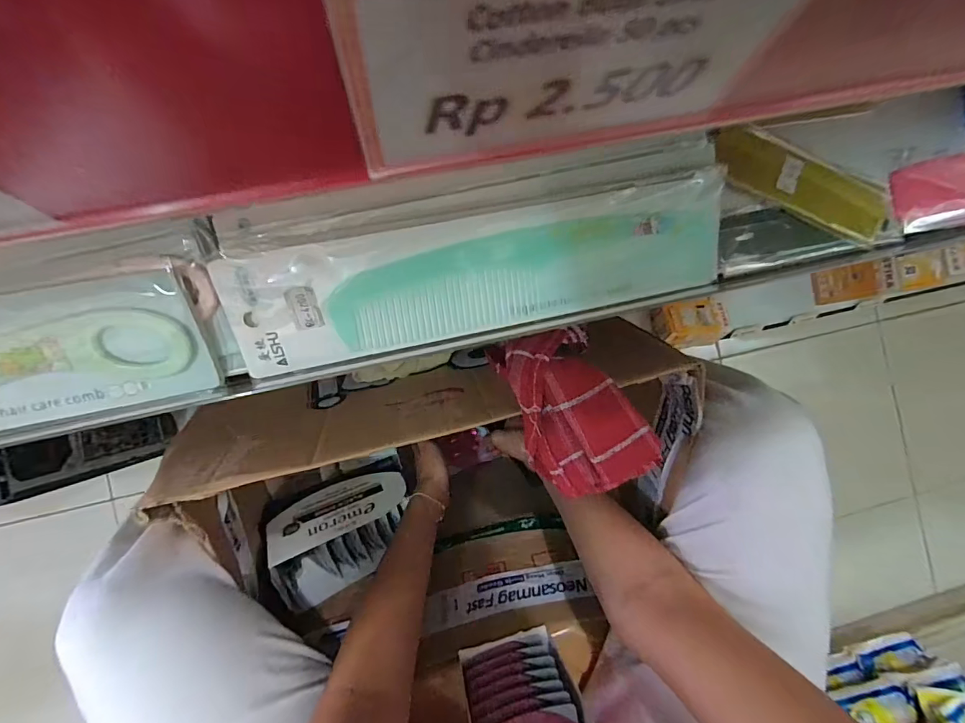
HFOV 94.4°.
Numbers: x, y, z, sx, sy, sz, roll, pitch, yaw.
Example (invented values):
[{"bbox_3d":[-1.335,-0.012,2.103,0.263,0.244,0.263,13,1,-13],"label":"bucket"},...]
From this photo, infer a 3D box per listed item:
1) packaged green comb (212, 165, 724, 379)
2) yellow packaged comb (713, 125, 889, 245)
[{"bbox_3d":[0.006,-0.047,0.232,0.253,0.016,0.061,-13,116,-7],"label":"packaged green comb"},{"bbox_3d":[0.192,-0.106,0.269,0.113,0.010,0.038,25,86,-7],"label":"yellow packaged comb"}]

